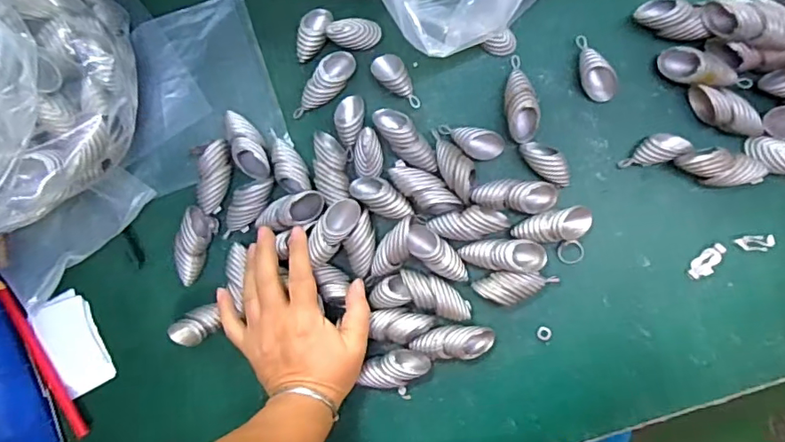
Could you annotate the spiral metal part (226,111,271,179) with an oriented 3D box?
[{"bbox_3d":[-0.126,-0.067,0.455,0.028,0.029,0.065,-20,87,6],"label":"spiral metal part"}]

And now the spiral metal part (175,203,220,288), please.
[{"bbox_3d":[-0.176,0.022,0.457,0.023,0.025,0.066,21,92,6],"label":"spiral metal part"}]

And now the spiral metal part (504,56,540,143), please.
[{"bbox_3d":[0.104,-0.100,0.429,0.026,0.022,0.068,-14,88,6],"label":"spiral metal part"}]

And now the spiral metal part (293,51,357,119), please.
[{"bbox_3d":[-0.058,-0.116,0.448,0.025,0.024,0.069,38,94,5],"label":"spiral metal part"}]

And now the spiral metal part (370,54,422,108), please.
[{"bbox_3d":[0.005,-0.120,0.443,0.024,0.013,0.054,-41,85,5],"label":"spiral metal part"}]

